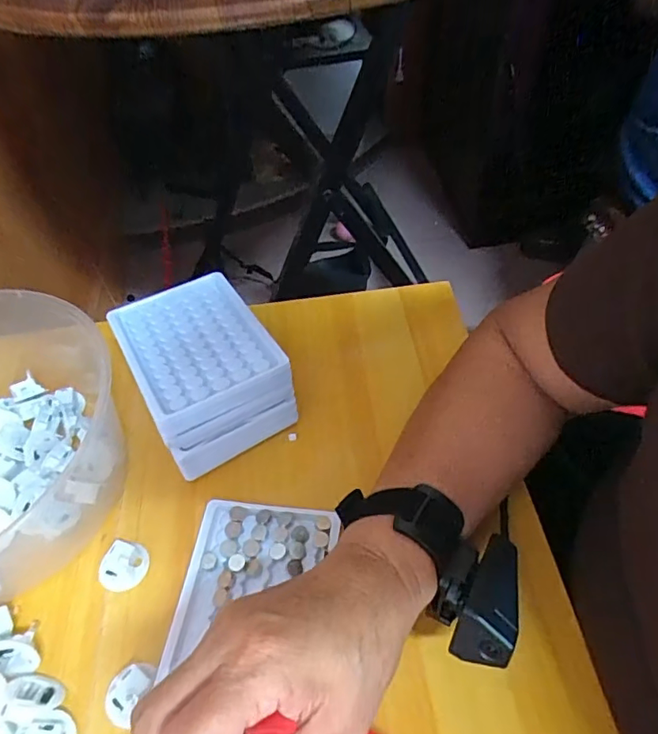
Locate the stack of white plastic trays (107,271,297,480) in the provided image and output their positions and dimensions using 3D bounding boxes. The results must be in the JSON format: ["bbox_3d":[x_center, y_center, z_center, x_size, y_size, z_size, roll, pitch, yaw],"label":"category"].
[{"bbox_3d":[-0.099,0.000,0.413,0.099,0.072,0.134,-27,54,-16],"label":"stack of white plastic trays"}]

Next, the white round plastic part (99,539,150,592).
[{"bbox_3d":[-0.141,0.135,0.356,0.028,0.012,0.031,2,51,7],"label":"white round plastic part"}]

